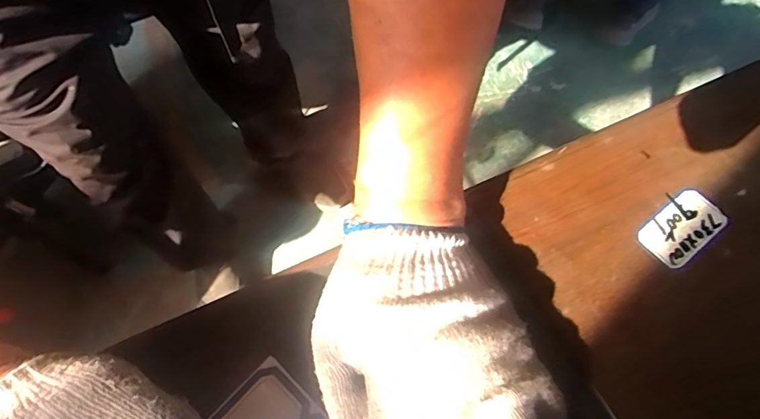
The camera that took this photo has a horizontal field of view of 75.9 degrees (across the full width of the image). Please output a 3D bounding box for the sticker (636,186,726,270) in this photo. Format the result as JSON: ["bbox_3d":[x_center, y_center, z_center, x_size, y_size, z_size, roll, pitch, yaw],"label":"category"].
[{"bbox_3d":[0.205,0.012,0.329,0.063,0.004,0.035,-37,66,-14],"label":"sticker"}]

